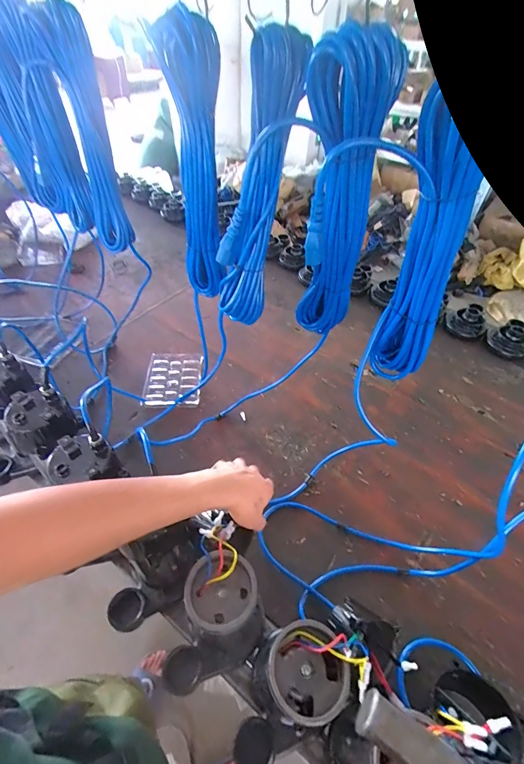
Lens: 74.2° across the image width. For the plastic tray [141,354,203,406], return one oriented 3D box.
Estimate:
[{"bbox_3d":[-0.229,-0.008,0.904,0.141,0.031,0.176,1,47,-4],"label":"plastic tray"}]

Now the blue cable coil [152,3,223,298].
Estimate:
[{"bbox_3d":[-0.096,-0.294,0.504,0.068,0.329,0.061,-4,48,-7],"label":"blue cable coil"}]

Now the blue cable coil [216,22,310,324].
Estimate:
[{"bbox_3d":[-0.011,-0.237,0.468,0.080,0.322,0.093,14,49,10],"label":"blue cable coil"}]

